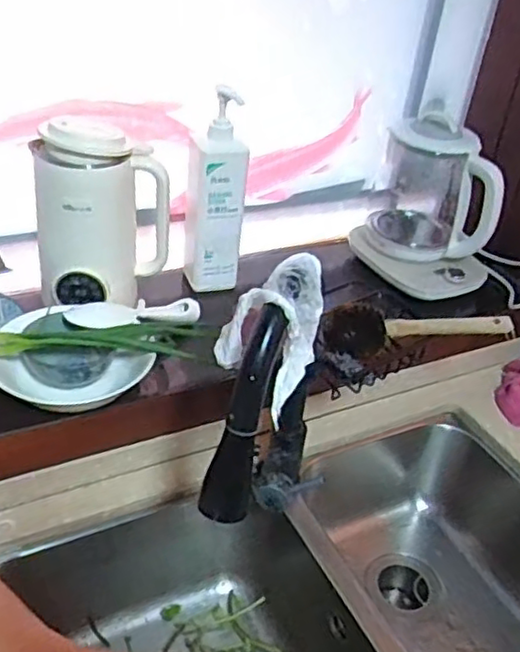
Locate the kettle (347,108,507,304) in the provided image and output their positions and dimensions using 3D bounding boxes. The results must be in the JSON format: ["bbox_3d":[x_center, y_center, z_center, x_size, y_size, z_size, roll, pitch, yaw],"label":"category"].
[{"bbox_3d":[0.302,-0.205,1.106,0.178,0.254,0.213,-22,44,-35],"label":"kettle"}]

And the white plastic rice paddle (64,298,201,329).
[{"bbox_3d":[-0.161,-0.016,0.891,0.194,0.026,0.045,-5,33,-45],"label":"white plastic rice paddle"}]

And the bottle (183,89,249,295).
[{"bbox_3d":[-0.065,-0.192,0.982,0.078,0.284,0.073,0,35,-11],"label":"bottle"}]

